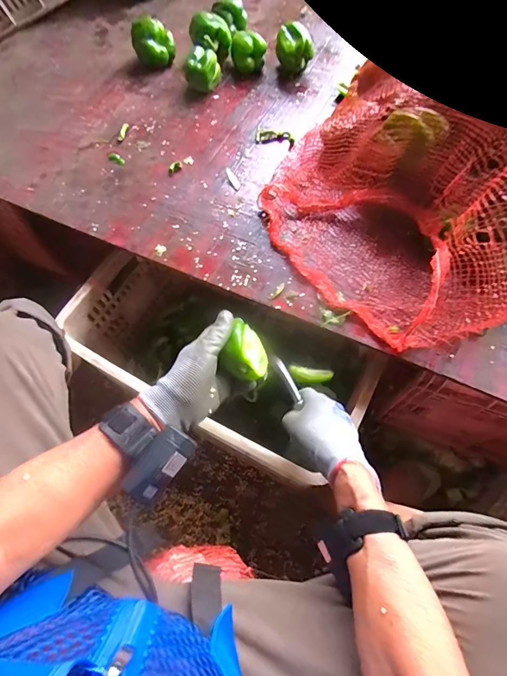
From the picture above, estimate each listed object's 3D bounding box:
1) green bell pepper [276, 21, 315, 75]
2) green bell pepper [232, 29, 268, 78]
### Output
[{"bbox_3d":[0.084,-0.579,0.758,0.076,0.067,0.085,0,65,3],"label":"green bell pepper"},{"bbox_3d":[-0.009,-0.588,0.773,0.072,0.055,0.083,-4,65,1],"label":"green bell pepper"}]

